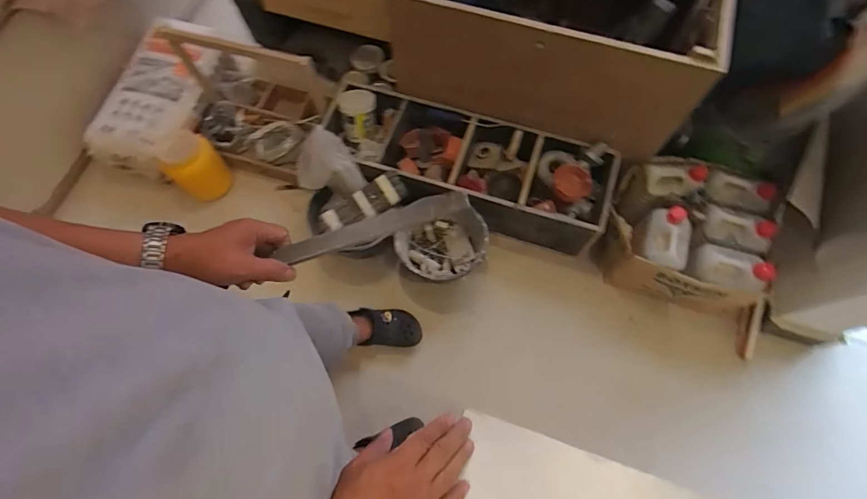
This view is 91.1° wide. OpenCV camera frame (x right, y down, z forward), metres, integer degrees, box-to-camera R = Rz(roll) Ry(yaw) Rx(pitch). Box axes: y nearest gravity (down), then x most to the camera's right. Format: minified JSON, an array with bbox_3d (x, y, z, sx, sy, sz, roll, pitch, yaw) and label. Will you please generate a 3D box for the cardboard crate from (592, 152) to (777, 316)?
[{"bbox_3d":[0.725,-0.053,1.262,0.422,0.223,0.390,13,70,6],"label":"cardboard crate"}]

